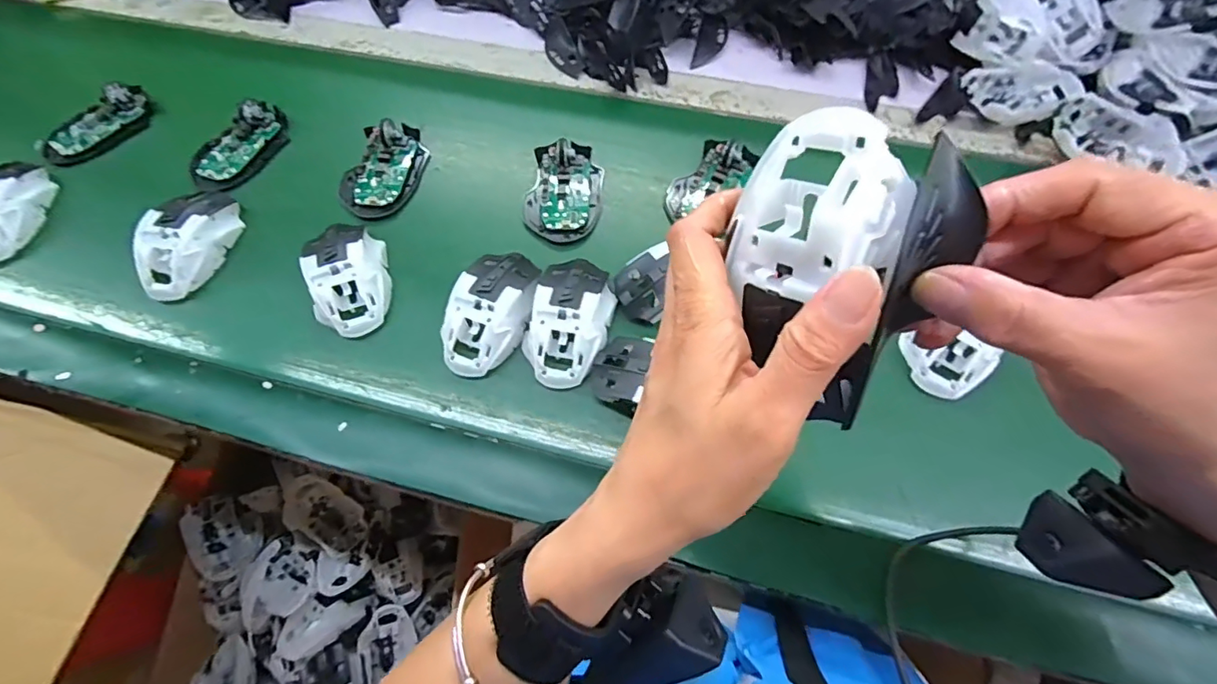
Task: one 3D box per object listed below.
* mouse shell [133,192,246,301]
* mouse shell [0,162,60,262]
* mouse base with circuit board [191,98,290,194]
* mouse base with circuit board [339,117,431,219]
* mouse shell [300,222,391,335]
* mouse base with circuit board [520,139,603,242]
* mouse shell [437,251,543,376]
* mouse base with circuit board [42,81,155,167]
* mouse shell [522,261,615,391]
[{"bbox_3d":[-0.398,-0.097,0.500,0.066,0.040,0.119,14,65,9],"label":"mouse shell"},{"bbox_3d":[-0.601,-0.134,0.524,0.062,0.039,0.114,-1,64,2],"label":"mouse shell"},{"bbox_3d":[-0.392,-0.208,0.562,0.062,0.029,0.115,20,66,11],"label":"mouse base with circuit board"},{"bbox_3d":[-0.230,-0.177,0.540,0.073,0.030,0.116,10,64,7],"label":"mouse base with circuit board"},{"bbox_3d":[-0.232,-0.062,0.478,0.066,0.040,0.118,-18,64,-7],"label":"mouse shell"},{"bbox_3d":[-0.044,-0.150,0.520,0.073,0.031,0.111,3,64,3],"label":"mouse base with circuit board"},{"bbox_3d":[-0.100,-0.027,0.456,0.064,0.041,0.114,16,65,10],"label":"mouse shell"},{"bbox_3d":[-0.564,-0.241,0.583,0.113,0.030,0.062,-39,69,-16],"label":"mouse base with circuit board"},{"bbox_3d":[-0.033,-0.020,0.450,0.065,0.039,0.117,12,65,8],"label":"mouse shell"}]

